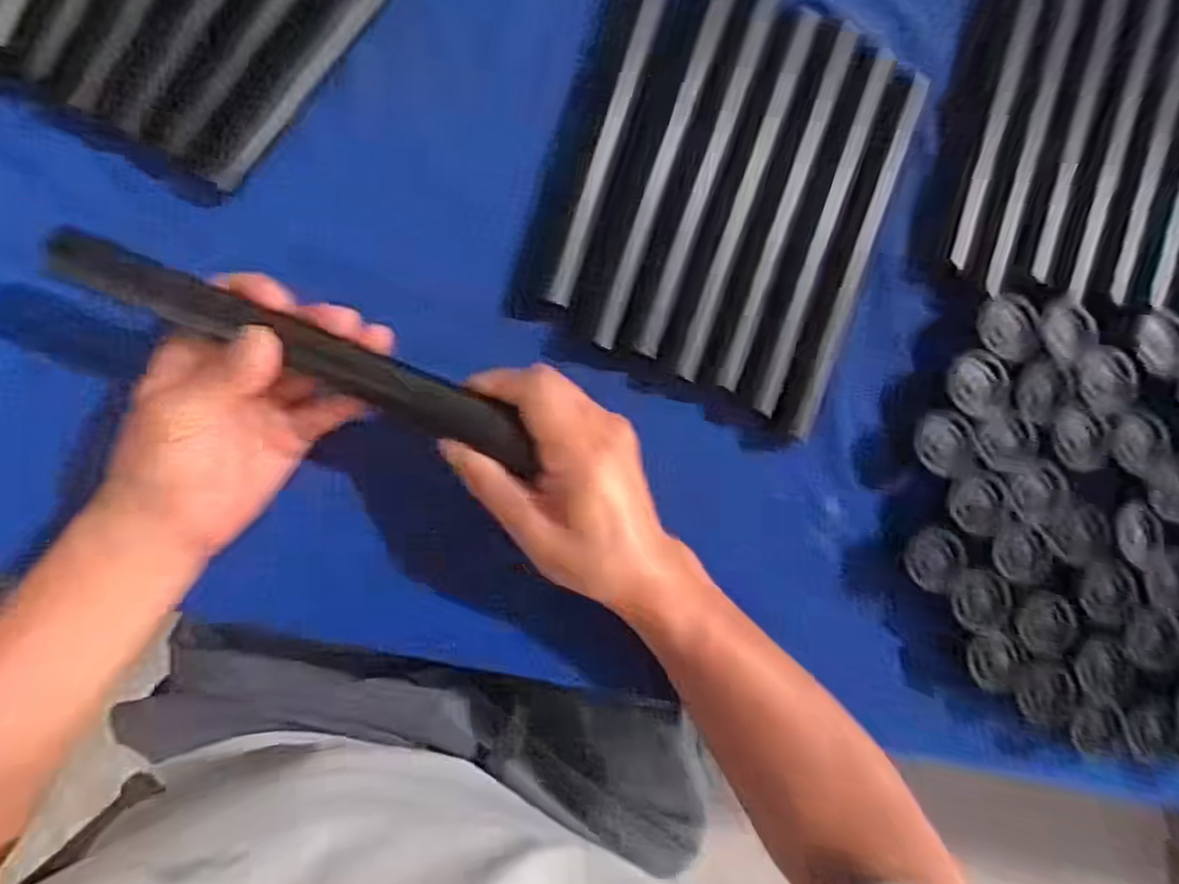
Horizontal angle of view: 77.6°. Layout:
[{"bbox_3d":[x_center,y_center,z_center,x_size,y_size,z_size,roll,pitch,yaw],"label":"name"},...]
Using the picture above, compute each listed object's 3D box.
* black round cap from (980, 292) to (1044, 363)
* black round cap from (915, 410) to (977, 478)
[{"bbox_3d":[0.246,-0.065,0.424,0.029,0.010,0.038,-36,97,-5],"label":"black round cap"},{"bbox_3d":[0.208,0.000,0.432,0.033,0.012,0.035,0,92,-8],"label":"black round cap"}]

